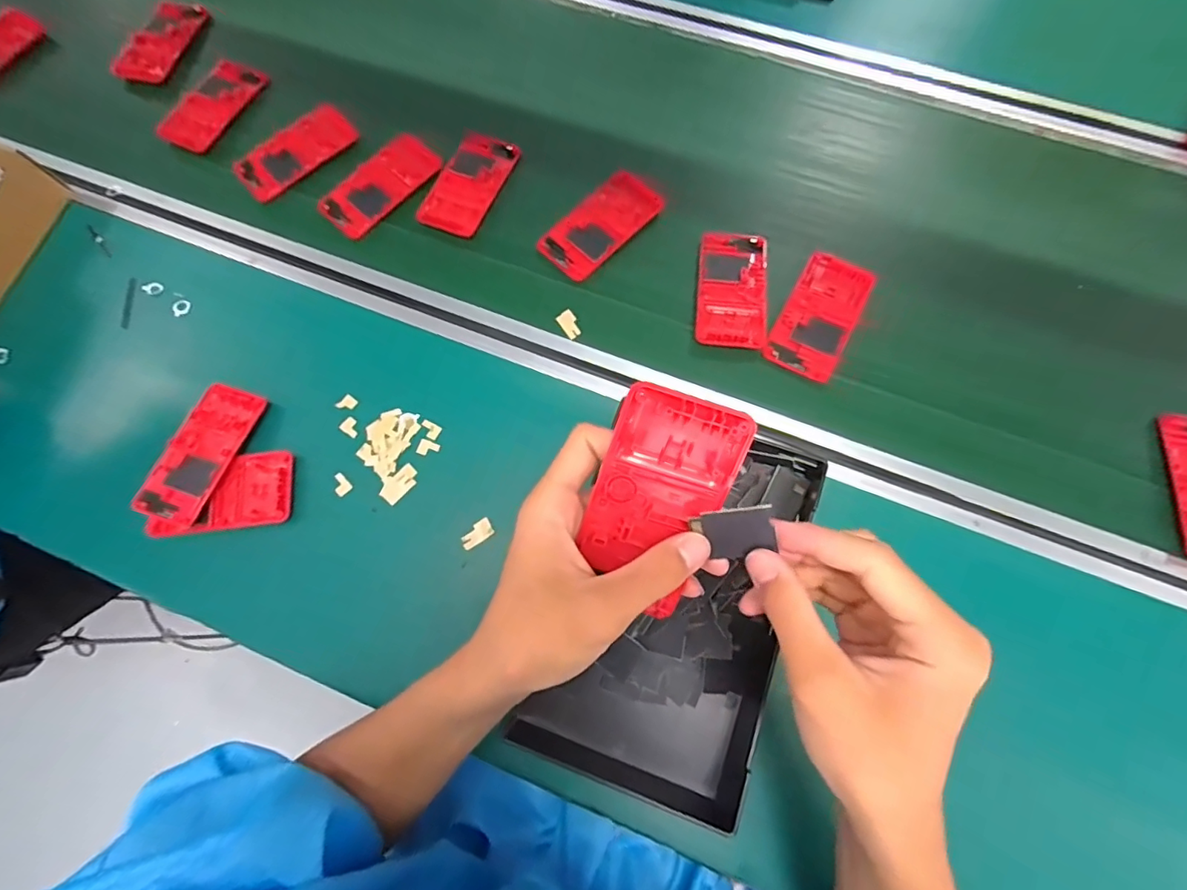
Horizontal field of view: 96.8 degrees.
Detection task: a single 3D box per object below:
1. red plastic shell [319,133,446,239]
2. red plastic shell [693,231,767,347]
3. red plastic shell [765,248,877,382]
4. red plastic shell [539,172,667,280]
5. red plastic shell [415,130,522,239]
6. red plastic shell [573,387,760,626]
[{"bbox_3d":[-0.214,-0.267,0.532,0.058,0.011,0.127,42,78,12],"label":"red plastic shell"},{"bbox_3d":[0.130,-0.149,0.486,0.063,0.009,0.125,7,73,3],"label":"red plastic shell"},{"bbox_3d":[0.206,-0.120,0.476,0.061,0.009,0.119,28,76,9],"label":"red plastic shell"},{"bbox_3d":[0.008,-0.217,0.516,0.064,0.009,0.125,41,78,12],"label":"red plastic shell"},{"bbox_3d":[-0.128,-0.264,0.529,0.066,0.015,0.119,20,75,7],"label":"red plastic shell"},{"bbox_3d":[0.030,0.031,0.260,0.061,0.012,0.115,17,106,-2],"label":"red plastic shell"}]

